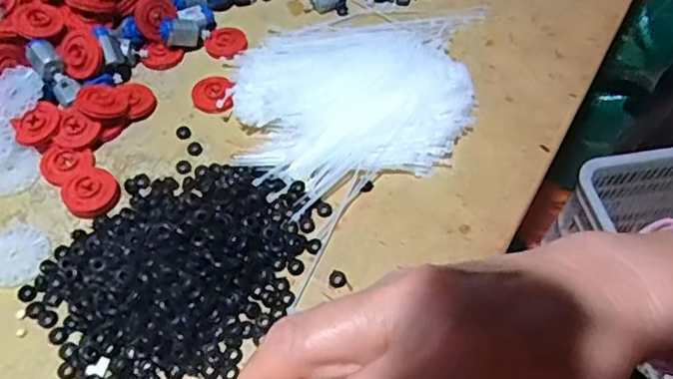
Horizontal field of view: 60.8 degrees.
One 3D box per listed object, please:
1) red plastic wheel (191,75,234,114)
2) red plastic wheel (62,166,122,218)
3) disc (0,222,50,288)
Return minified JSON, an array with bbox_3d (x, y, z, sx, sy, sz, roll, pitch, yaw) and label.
[{"bbox_3d":[-0.090,-0.071,0.417,0.032,0.007,0.033,-3,70,8],"label":"red plastic wheel"},{"bbox_3d":[-0.154,0.001,0.359,0.033,0.009,0.030,2,58,-3],"label":"red plastic wheel"},{"bbox_3d":[-0.190,0.039,0.338,0.043,0.004,0.038,34,61,16],"label":"disc"}]

